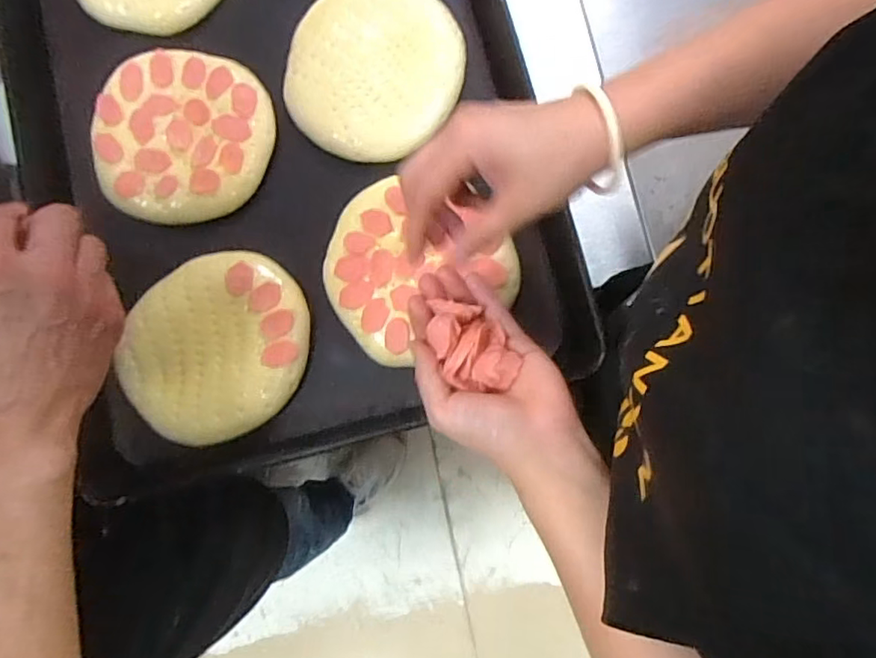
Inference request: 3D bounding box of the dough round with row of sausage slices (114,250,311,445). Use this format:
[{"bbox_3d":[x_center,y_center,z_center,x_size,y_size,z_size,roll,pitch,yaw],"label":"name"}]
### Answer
[{"bbox_3d":[-0.176,0.013,0.456,0.151,0.014,0.135,-28,81,-2],"label":"dough round with row of sausage slices"}]

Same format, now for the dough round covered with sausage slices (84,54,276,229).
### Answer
[{"bbox_3d":[-0.212,-0.161,0.482,0.140,0.015,0.138,1,81,3],"label":"dough round covered with sausage slices"}]

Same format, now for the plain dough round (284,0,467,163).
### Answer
[{"bbox_3d":[-0.052,-0.222,0.495,0.139,0.019,0.155,18,82,5],"label":"plain dough round"}]

